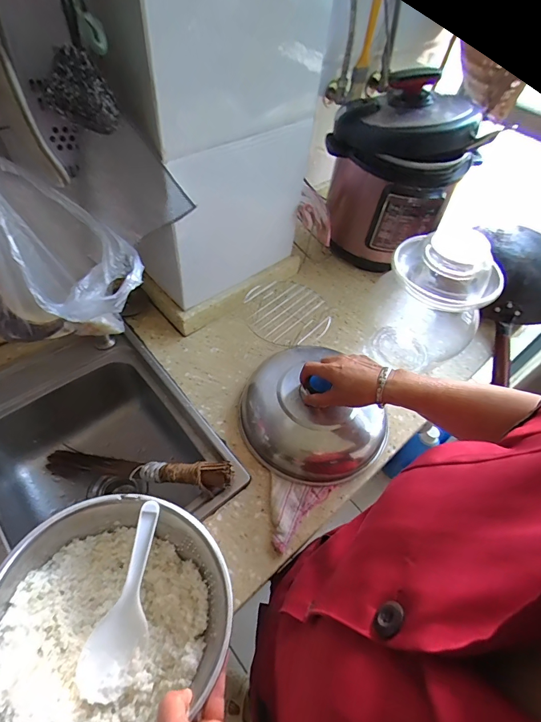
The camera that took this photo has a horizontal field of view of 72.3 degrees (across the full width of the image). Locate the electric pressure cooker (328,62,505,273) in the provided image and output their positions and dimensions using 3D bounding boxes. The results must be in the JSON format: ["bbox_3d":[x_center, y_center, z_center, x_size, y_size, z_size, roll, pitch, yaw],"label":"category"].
[{"bbox_3d":[0.272,-0.392,0.837,0.266,0.328,0.230,25,55,12],"label":"electric pressure cooker"}]

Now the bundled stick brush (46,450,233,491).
[{"bbox_3d":[-0.239,0.181,0.633,0.408,0.035,0.043,-5,48,28],"label":"bundled stick brush"}]

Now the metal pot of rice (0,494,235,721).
[{"bbox_3d":[-0.152,0.245,0.361,0.205,0.121,0.205,13,51,-17],"label":"metal pot of rice"}]

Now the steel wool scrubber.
[{"bbox_3d":[-0.203,-0.284,0.399,0.068,0.076,0.028,-21,59,-20],"label":"steel wool scrubber"}]

